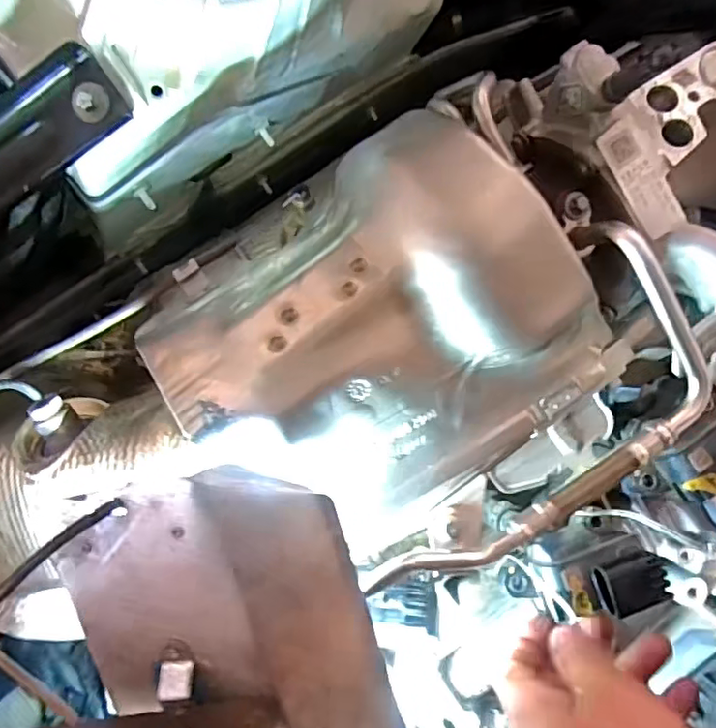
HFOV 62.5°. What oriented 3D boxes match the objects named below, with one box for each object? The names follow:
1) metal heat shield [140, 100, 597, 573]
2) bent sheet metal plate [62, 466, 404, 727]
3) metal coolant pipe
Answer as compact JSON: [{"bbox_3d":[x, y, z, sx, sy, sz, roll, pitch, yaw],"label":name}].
[{"bbox_3d":[0.009,-0.011,0.297,0.195,0.072,0.167,-39,99,-2],"label":"metal heat shield"},{"bbox_3d":[-0.049,0.159,0.276,0.126,0.033,0.223,-16,97,-5],"label":"bent sheet metal plate"},{"bbox_3d":[0.095,0.041,0.287,0.087,0.036,0.204,33,91,-9],"label":"metal coolant pipe"}]

